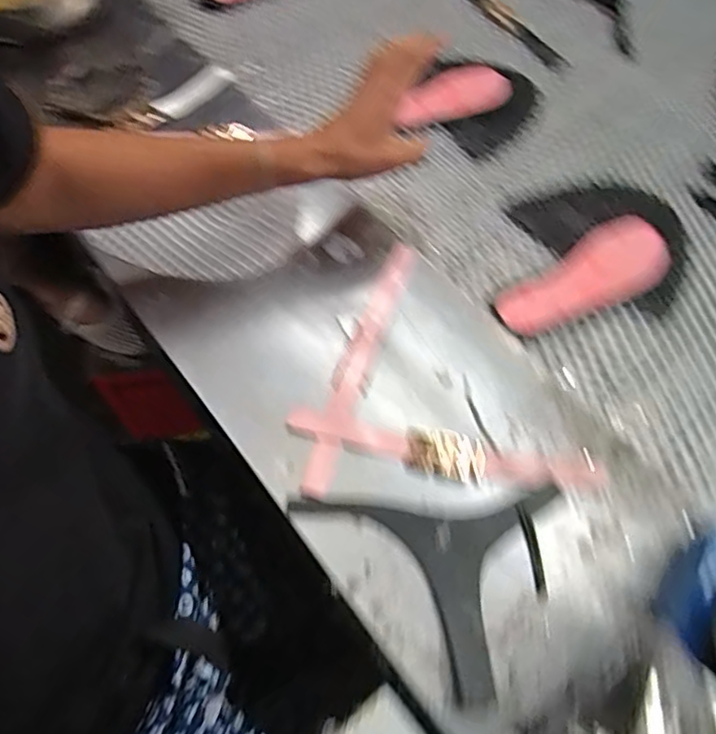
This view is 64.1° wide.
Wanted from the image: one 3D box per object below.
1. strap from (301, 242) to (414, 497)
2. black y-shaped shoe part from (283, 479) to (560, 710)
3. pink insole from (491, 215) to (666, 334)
[{"bbox_3d":[0.002,-0.010,0.498,0.025,0.014,0.255,18,60,6],"label":"strap"},{"bbox_3d":[0.055,0.121,0.428,0.179,0.006,0.159,34,63,15],"label":"black y-shaped shoe part"},{"bbox_3d":[0.230,-0.088,0.574,0.209,0.013,0.080,-30,66,-20],"label":"pink insole"}]

